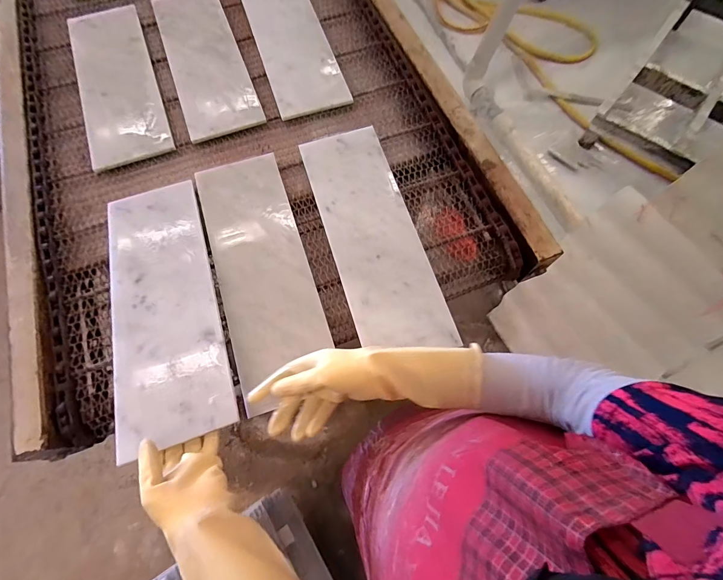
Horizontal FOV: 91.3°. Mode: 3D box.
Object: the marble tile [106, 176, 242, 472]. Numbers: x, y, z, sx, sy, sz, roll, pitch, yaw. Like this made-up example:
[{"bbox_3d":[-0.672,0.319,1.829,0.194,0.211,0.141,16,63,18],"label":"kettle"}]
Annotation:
[{"bbox_3d":[-0.320,0.007,0.567,0.160,0.013,0.461,-21,62,-8],"label":"marble tile"}]

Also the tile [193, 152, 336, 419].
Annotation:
[{"bbox_3d":[-0.176,-0.040,0.619,0.161,0.013,0.460,-16,70,-6],"label":"tile"}]

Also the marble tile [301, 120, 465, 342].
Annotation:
[{"bbox_3d":[0.016,-0.111,0.642,0.156,0.012,0.459,-16,70,-6],"label":"marble tile"}]

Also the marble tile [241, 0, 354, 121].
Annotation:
[{"bbox_3d":[-0.170,-0.605,0.838,0.160,0.012,0.485,-18,70,-6],"label":"marble tile"}]

